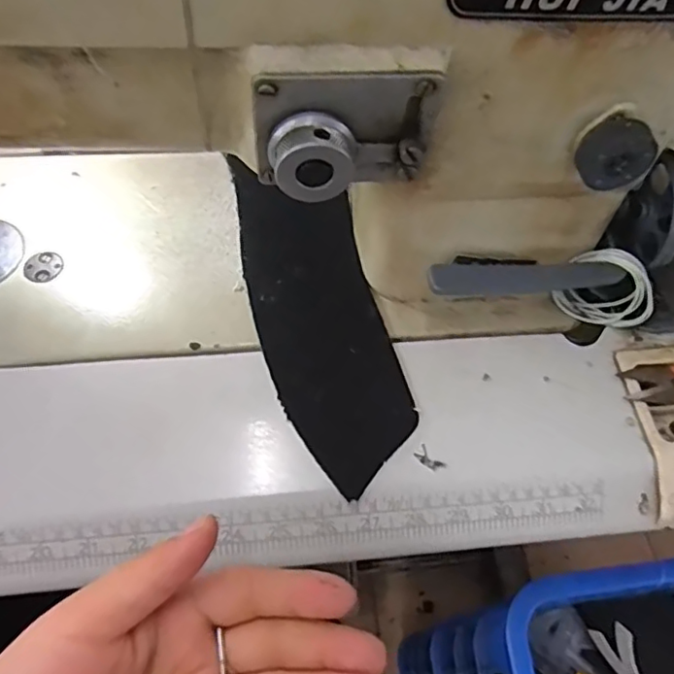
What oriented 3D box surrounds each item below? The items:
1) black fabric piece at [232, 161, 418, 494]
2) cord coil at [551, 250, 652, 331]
[{"bbox_3d":[-0.013,-0.022,0.379,0.079,0.007,0.238,-11,61,-8],"label":"black fabric piece"},{"bbox_3d":[0.172,-0.029,0.372,0.055,0.049,0.022,20,62,9],"label":"cord coil"}]

